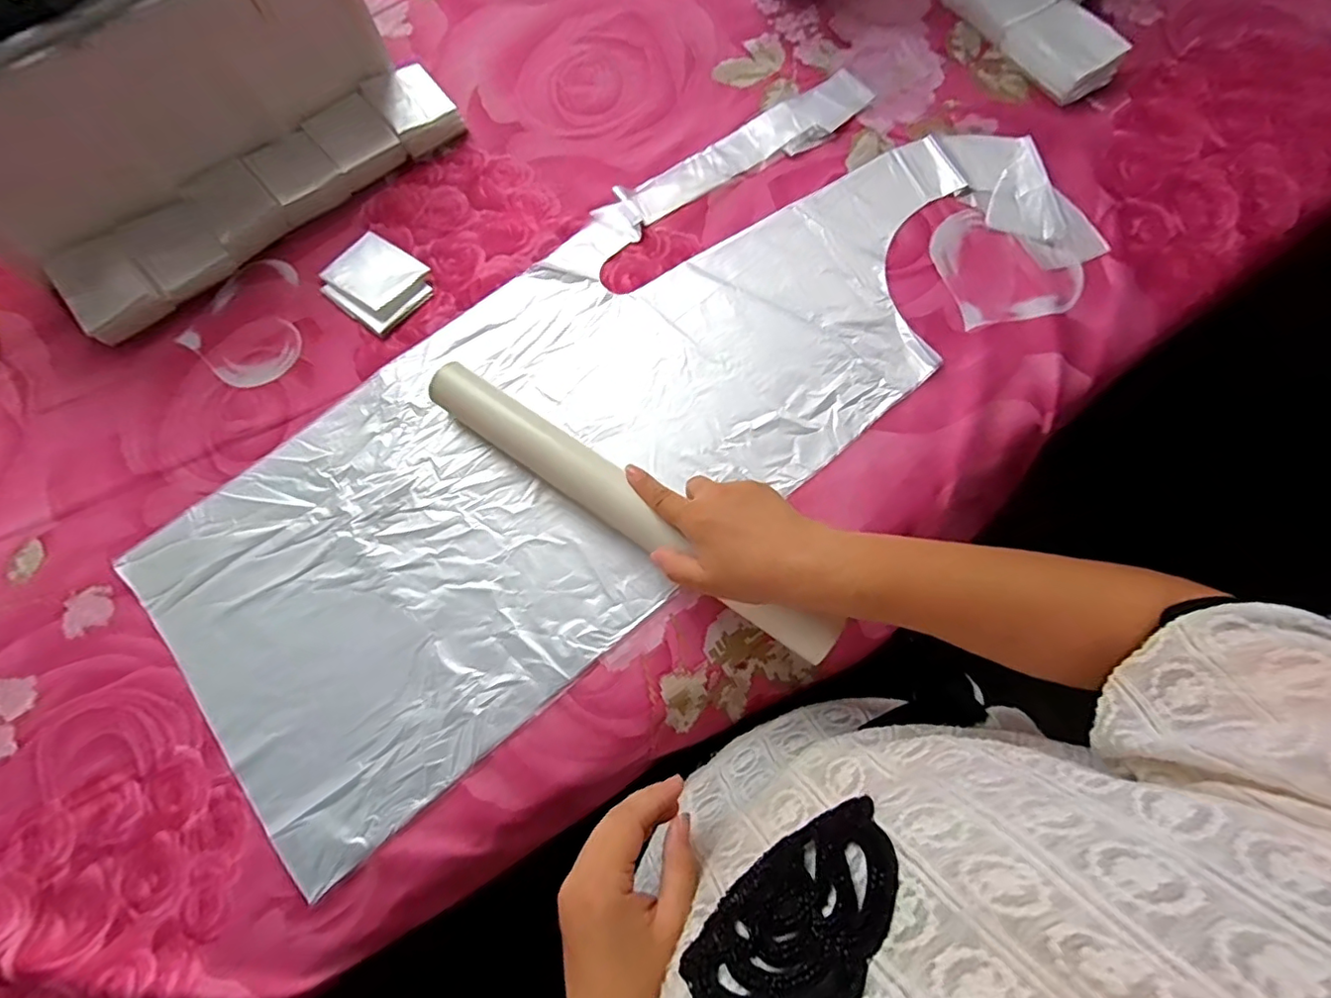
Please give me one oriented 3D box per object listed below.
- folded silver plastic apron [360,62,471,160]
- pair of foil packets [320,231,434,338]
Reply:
[{"bbox_3d":[-0.251,-0.390,0.571,0.063,0.028,0.088,-36,77,-8],"label":"folded silver plastic apron"},{"bbox_3d":[-0.260,-0.196,0.508,0.088,0.020,0.074,36,79,11],"label":"pair of foil packets"}]

